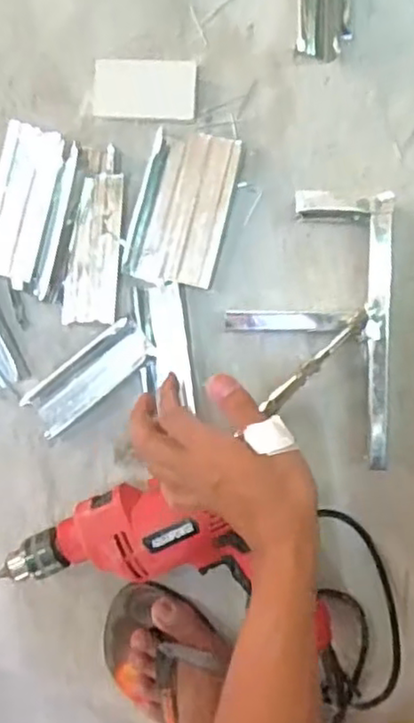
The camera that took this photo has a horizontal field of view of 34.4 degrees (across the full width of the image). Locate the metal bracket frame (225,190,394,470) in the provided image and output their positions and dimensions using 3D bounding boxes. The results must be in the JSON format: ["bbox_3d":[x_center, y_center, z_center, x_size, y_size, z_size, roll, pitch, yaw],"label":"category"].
[{"bbox_3d":[0.090,-0.031,0.597,0.136,0.050,0.233,1,92,8],"label":"metal bracket frame"}]

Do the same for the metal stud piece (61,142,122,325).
[{"bbox_3d":[-0.103,-0.117,0.625,0.047,0.017,0.161,6,92,8],"label":"metal stud piece"}]

